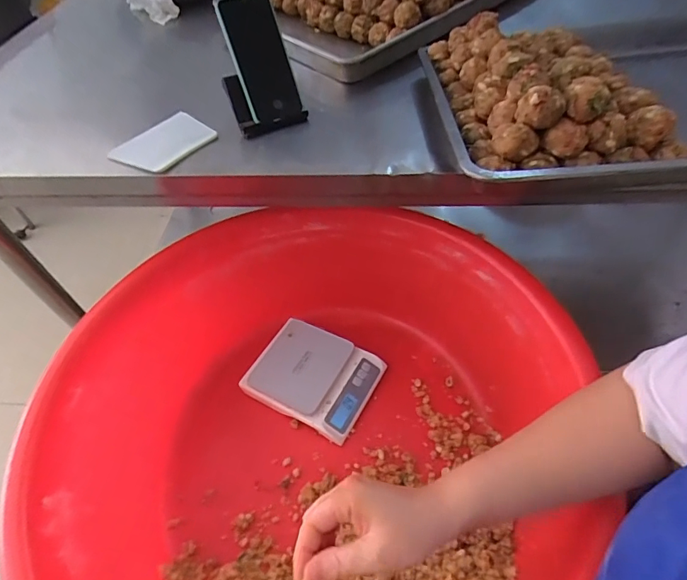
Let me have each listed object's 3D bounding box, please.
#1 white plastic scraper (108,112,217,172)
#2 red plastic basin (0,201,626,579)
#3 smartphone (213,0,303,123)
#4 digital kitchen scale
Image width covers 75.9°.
[{"bbox_3d":[-0.240,-0.197,0.597,0.086,0.009,0.126,30,59,20],"label":"white plastic scraper"},{"bbox_3d":[-0.047,0.166,0.567,0.564,0.208,0.617,-2,50,3],"label":"red plastic basin"},{"bbox_3d":[-0.114,-0.316,0.603,0.077,0.157,0.014,-20,22,-6],"label":"smartphone"},{"bbox_3d":[-0.046,0.135,0.702,0.181,0.046,0.153,22,55,22],"label":"digital kitchen scale"}]

